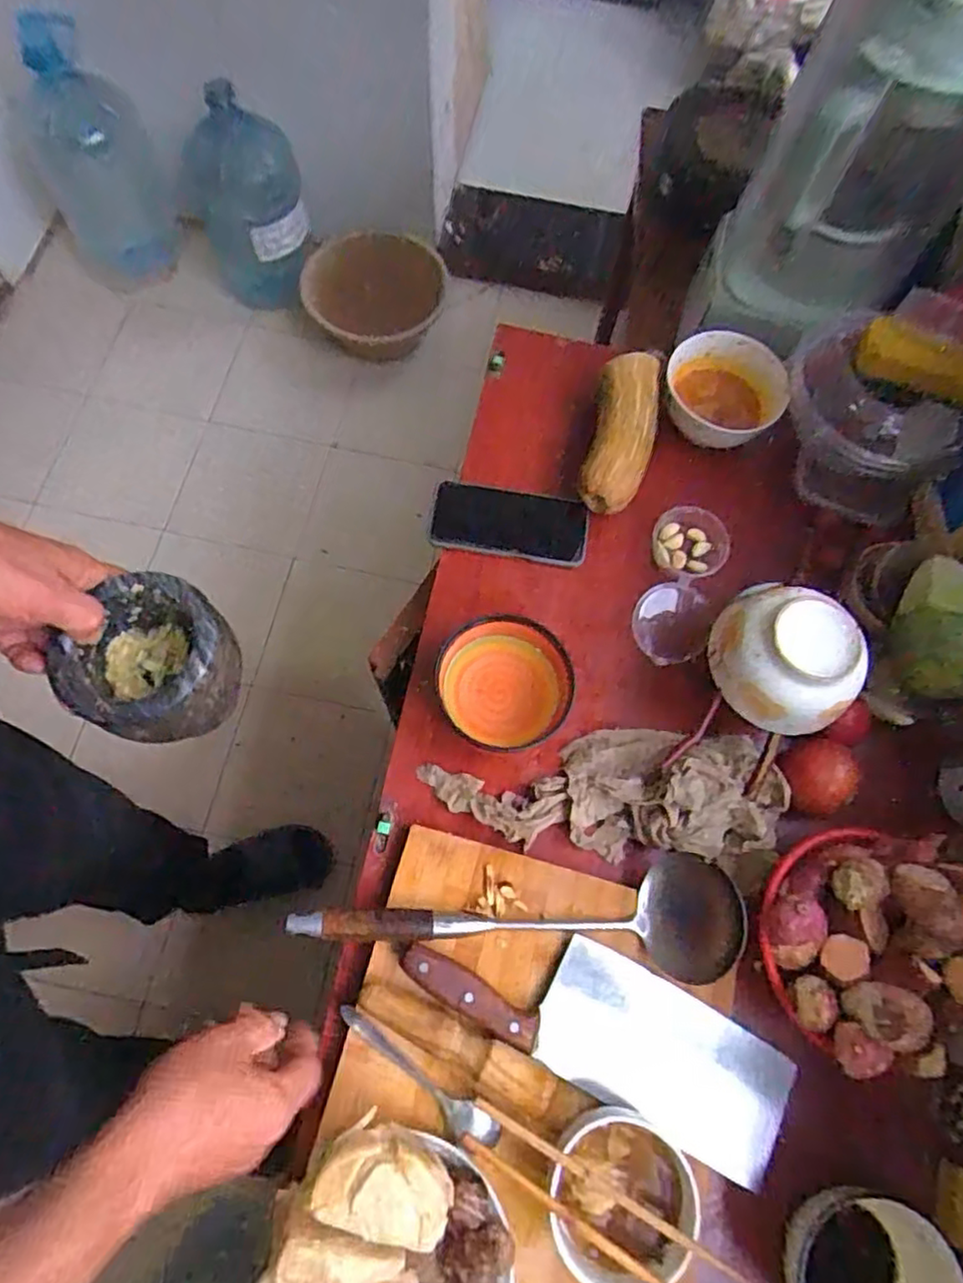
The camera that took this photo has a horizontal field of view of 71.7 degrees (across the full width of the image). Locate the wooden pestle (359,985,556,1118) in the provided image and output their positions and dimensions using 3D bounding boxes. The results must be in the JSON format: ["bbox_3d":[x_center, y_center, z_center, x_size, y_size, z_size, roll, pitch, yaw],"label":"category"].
[{"bbox_3d":[-0.021,0.318,0.525,0.159,0.035,0.033,23,72,6],"label":"wooden pestle"}]

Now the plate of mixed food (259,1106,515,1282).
[{"bbox_3d":[-0.064,0.438,0.456,0.172,0.081,0.161,38,74,10],"label":"plate of mixed food"}]

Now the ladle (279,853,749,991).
[{"bbox_3d":[0.027,0.214,0.554,0.359,0.057,0.095,7,71,0],"label":"ladle"}]

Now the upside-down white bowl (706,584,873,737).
[{"bbox_3d":[0.259,0.012,0.565,0.106,0.074,0.113,1,71,-2],"label":"upside-down white bowl"}]

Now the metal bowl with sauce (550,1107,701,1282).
[{"bbox_3d":[0.100,0.406,0.490,0.100,0.052,0.099,1,71,-2],"label":"metal bowl with sauce"}]

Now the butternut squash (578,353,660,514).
[{"bbox_3d":[0.148,-0.218,0.709,0.067,0.066,0.167,14,71,3],"label":"butternut squash"}]

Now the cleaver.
[{"bbox_3d":[0.101,0.310,0.540,0.319,0.031,0.100,28,73,7],"label":"cleaver"}]

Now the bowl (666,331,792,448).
[{"bbox_3d":[0.261,-0.267,0.738,0.125,0.069,0.134,19,72,5],"label":"bowl"}]

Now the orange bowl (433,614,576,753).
[{"bbox_3d":[0.022,0.041,0.628,0.118,0.065,0.124,1,71,-2],"label":"orange bowl"}]

